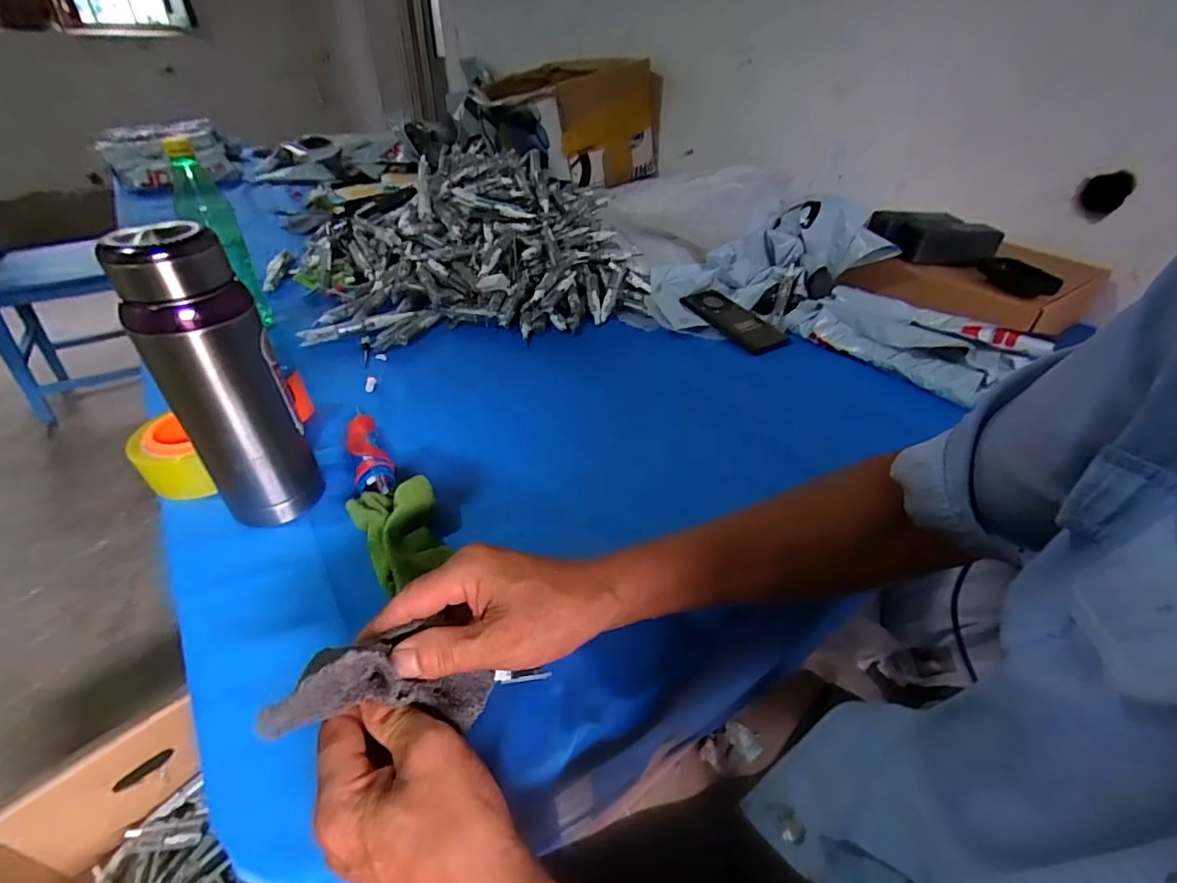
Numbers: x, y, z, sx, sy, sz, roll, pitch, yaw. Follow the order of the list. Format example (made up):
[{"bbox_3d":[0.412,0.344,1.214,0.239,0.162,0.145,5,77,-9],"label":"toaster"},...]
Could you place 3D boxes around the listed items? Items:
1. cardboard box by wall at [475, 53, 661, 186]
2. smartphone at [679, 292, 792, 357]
[{"bbox_3d":[-0.057,-0.823,1.321,0.346,0.243,0.416,-26,45,-31],"label":"cardboard box by wall"},{"bbox_3d":[0.214,-0.179,0.769,0.077,0.007,0.164,-29,55,-27],"label":"smartphone"}]

